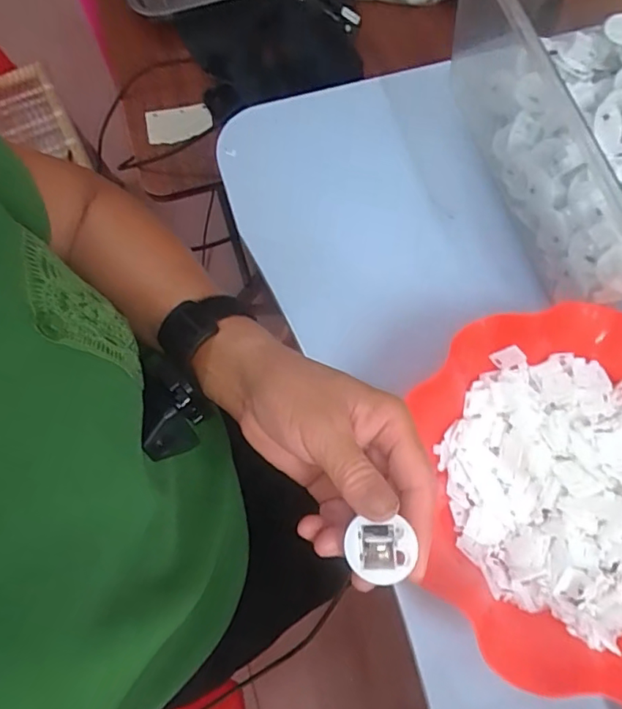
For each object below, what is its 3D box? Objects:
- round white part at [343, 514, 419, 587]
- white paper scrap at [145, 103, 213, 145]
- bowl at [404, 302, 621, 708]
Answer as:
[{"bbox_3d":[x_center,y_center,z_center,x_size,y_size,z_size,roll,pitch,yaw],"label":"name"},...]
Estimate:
[{"bbox_3d":[0.033,0.090,0.249,0.028,0.012,0.027,31,90,15],"label":"round white part"},{"bbox_3d":[-0.176,-0.305,0.705,0.090,0.007,0.056,-5,73,7],"label":"white paper scrap"},{"bbox_3d":[0.169,0.085,0.343,0.212,0.063,0.229,0,69,1],"label":"bowl"}]

